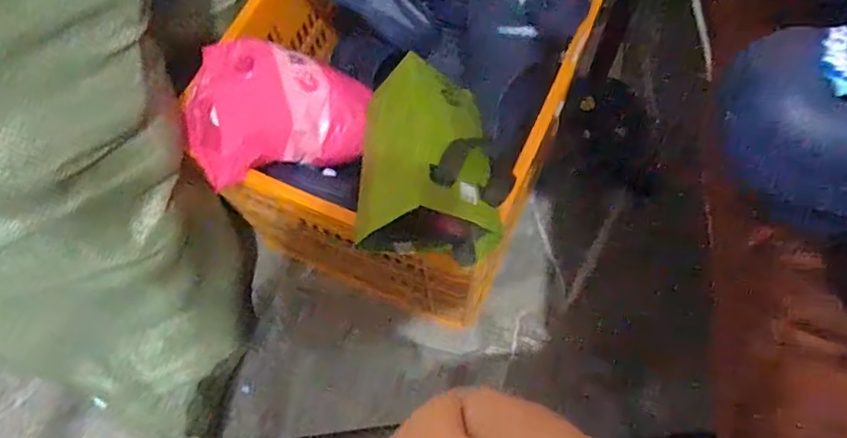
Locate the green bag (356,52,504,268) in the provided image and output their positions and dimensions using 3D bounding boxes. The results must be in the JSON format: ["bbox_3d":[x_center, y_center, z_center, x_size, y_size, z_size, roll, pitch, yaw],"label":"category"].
[{"bbox_3d":[0.002,-0.087,0.633,0.153,0.091,0.266,-5,66,1],"label":"green bag"}]

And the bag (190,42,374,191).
[{"bbox_3d":[-0.203,-0.146,0.715,0.221,0.118,0.182,-39,70,-13],"label":"bag"}]

